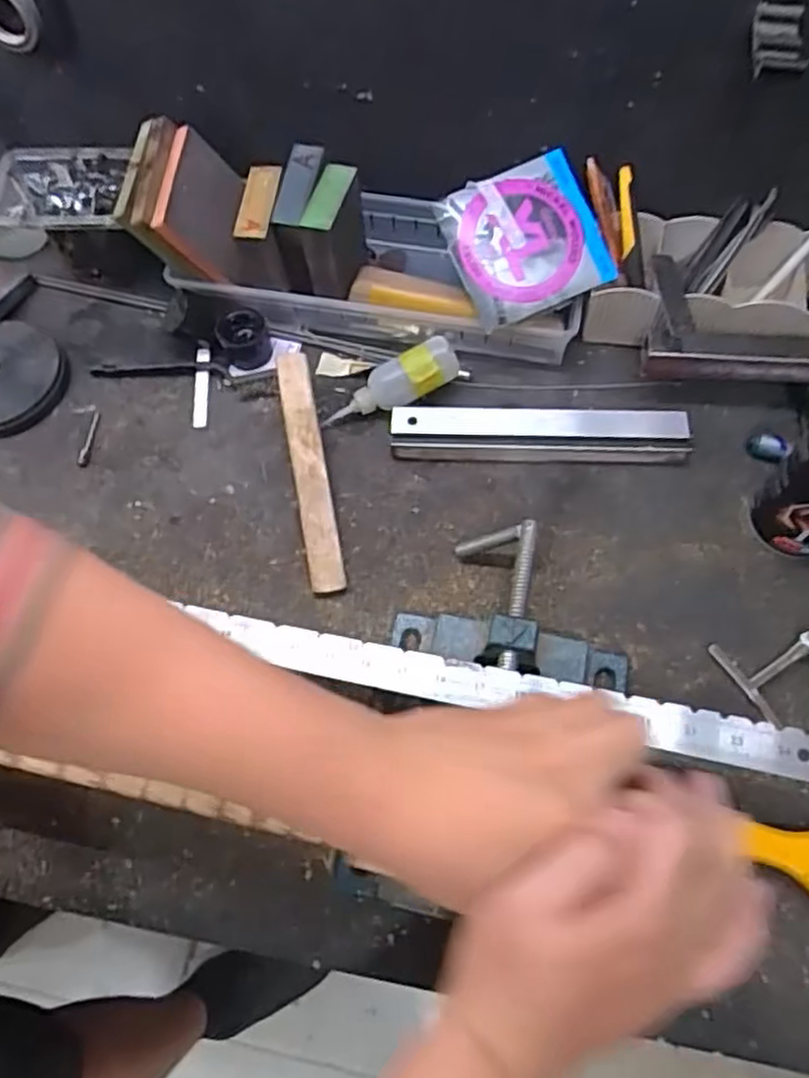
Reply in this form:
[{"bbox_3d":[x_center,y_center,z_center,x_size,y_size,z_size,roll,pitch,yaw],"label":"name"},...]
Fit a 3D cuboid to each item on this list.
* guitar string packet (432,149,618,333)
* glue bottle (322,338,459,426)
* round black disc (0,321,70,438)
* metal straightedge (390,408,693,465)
[{"bbox_3d":[0.095,-0.231,0.555,0.111,0.016,0.107,-22,88,0],"label":"guitar string packet"},{"bbox_3d":[-0.011,-0.122,0.578,0.113,0.038,0.031,-27,65,8],"label":"glue bottle"},{"bbox_3d":[-0.349,-0.138,0.608,0.110,0.023,0.114,-1,65,3],"label":"round black disc"},{"bbox_3d":[0.105,-0.081,0.563,0.226,0.019,0.038,2,65,4],"label":"metal straightedge"}]

